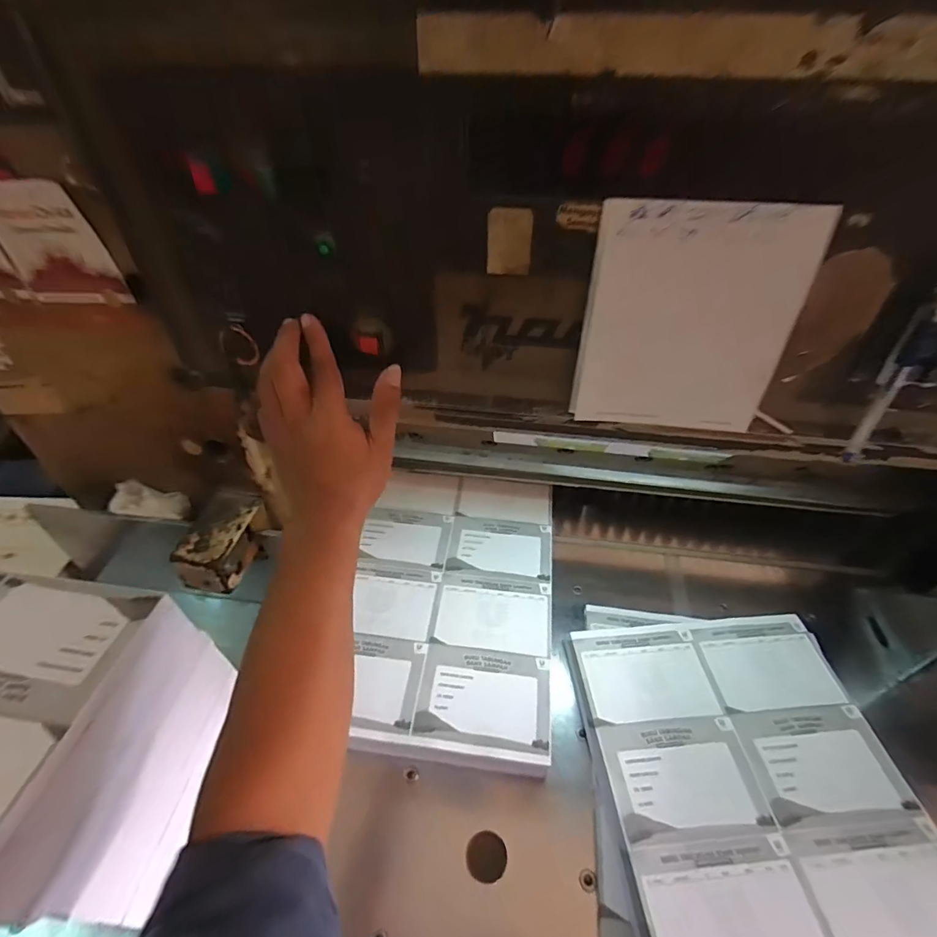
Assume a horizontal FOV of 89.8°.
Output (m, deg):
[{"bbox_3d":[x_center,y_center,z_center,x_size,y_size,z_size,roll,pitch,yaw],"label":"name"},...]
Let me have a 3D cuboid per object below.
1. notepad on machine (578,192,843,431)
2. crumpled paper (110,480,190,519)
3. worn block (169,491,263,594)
[{"bbox_3d":[0.146,-0.093,0.314,0.132,0.147,0.009,5,37,6],"label":"notepad on machine"},{"bbox_3d":[-0.401,0.044,0.597,0.091,0.024,0.039,15,41,-9],"label":"crumpled paper"},{"bbox_3d":[-0.293,0.086,0.562,0.066,0.057,0.114,6,42,6],"label":"worn block"}]

